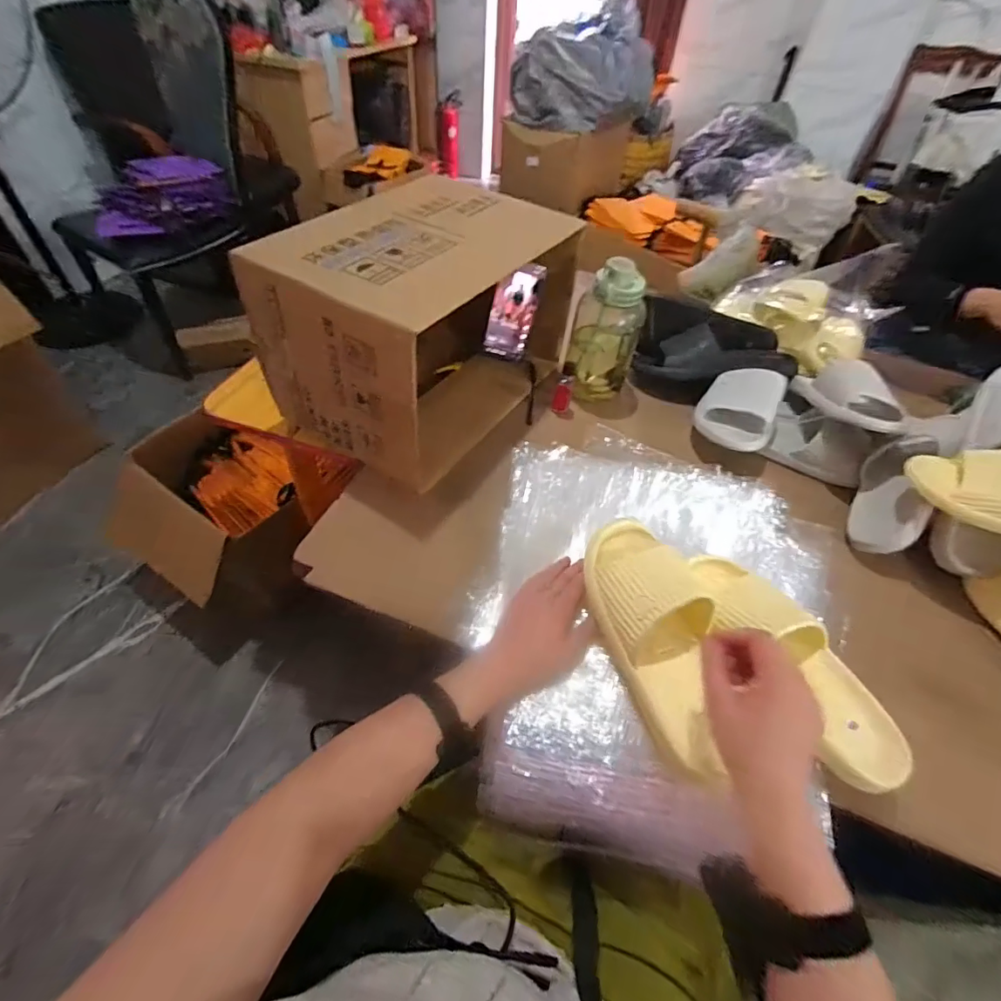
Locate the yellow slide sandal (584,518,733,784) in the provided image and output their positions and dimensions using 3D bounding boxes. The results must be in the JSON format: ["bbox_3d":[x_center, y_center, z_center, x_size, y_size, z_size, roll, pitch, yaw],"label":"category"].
[{"bbox_3d":[0.168,0.132,0.492,0.115,0.062,0.254,-6,65,-10],"label":"yellow slide sandal"}]

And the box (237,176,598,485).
[{"bbox_3d":[-0.098,-0.272,0.730,0.267,0.242,0.414,30,54,19],"label":"box"}]

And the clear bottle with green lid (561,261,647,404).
[{"bbox_3d":[0.162,-0.256,0.779,0.103,0.213,0.085,22,52,14],"label":"clear bottle with green lid"}]

